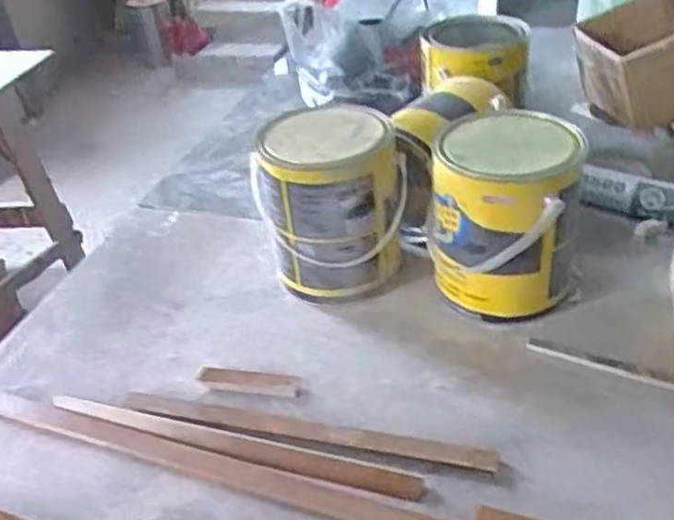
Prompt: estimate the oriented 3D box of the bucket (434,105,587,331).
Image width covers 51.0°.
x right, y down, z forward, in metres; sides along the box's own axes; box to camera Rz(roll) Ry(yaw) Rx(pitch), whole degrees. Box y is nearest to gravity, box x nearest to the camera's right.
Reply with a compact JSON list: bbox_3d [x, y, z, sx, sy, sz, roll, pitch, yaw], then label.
[{"bbox_3d":[0.164,-0.039,0.709,0.129,0.173,0.130,-4,37,3],"label":"bucket"}]

